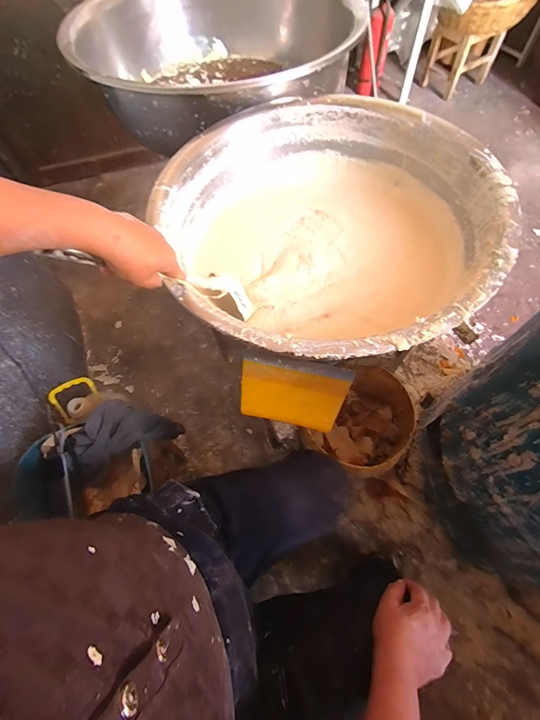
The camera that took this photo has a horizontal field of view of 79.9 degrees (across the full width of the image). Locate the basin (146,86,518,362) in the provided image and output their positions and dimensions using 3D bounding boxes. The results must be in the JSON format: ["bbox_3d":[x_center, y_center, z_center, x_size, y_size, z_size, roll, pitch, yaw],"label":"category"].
[{"bbox_3d":[0.091,-0.223,0.558,0.517,0.142,0.533,-2,63,3],"label":"basin"}]

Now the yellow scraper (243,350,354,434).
[{"bbox_3d":[0.040,0.050,0.548,0.183,0.010,0.123,12,55,7],"label":"yellow scraper"}]

